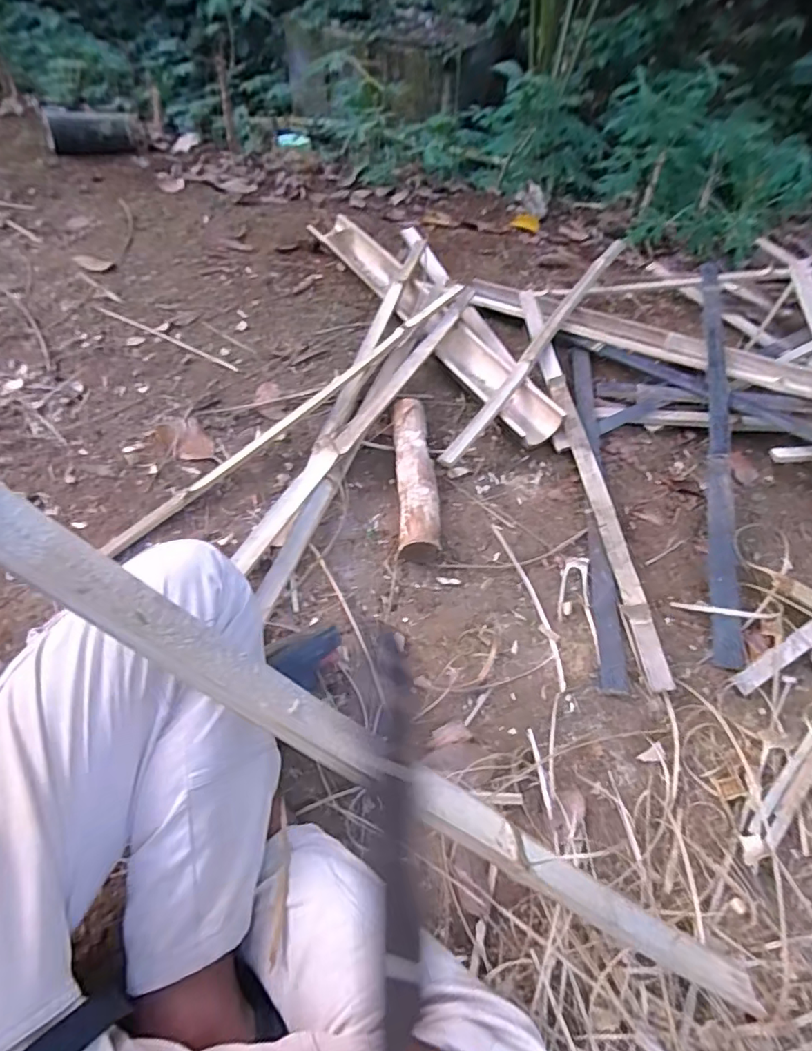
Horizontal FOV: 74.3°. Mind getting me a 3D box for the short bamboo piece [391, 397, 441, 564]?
[{"bbox_3d":[0.014,-0.086,0.896,0.061,0.058,0.316,-1,53,-4],"label":"short bamboo piece"}]

